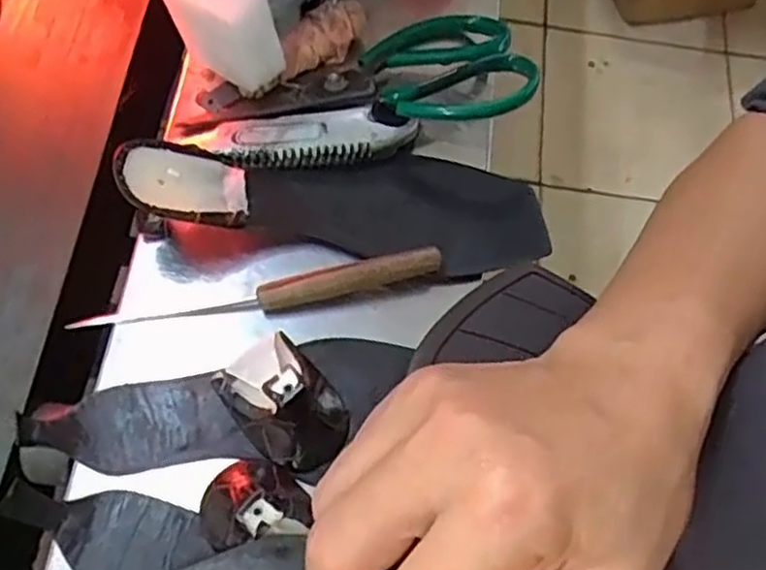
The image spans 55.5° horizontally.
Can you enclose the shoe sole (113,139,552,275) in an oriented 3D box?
[{"bbox_3d":[-0.021,-0.049,0.409,0.233,0.029,0.072,5,64,-14],"label":"shoe sole"}]

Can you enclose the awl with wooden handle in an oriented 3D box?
[{"bbox_3d":[-0.065,0.007,0.393,0.194,0.023,0.017,-11,68,-9],"label":"awl with wooden handle"}]

